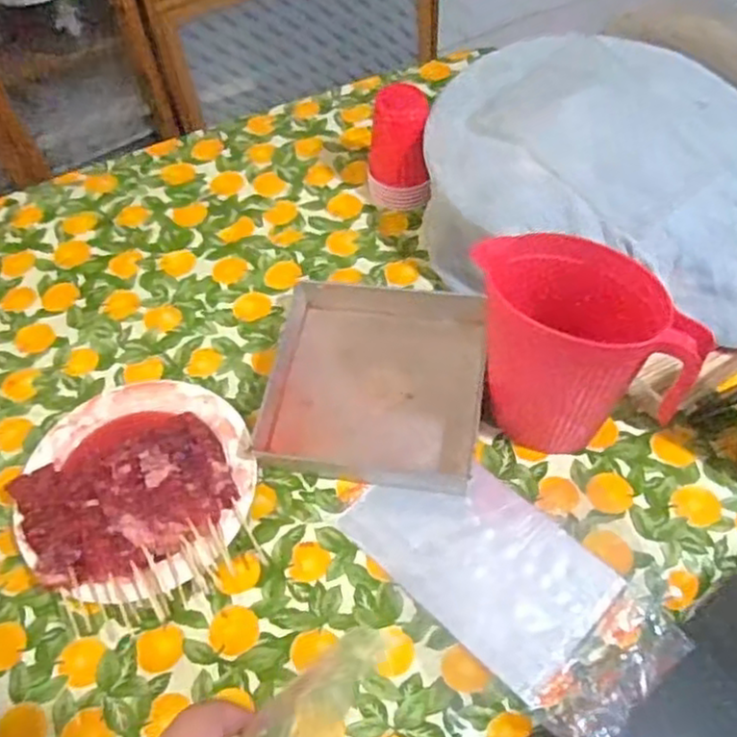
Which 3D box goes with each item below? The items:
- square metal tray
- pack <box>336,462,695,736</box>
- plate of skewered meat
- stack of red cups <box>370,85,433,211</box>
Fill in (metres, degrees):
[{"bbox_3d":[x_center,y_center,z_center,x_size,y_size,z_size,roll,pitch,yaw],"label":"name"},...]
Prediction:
[{"bbox_3d":[0.009,0.007,0.818,0.240,0.030,0.249,8,58,7],"label":"square metal tray"},{"bbox_3d":[0.137,0.203,0.699,0.155,0.015,0.316,-40,64,-21],"label":"pack"},{"bbox_3d":[-0.248,0.121,0.756,0.242,0.046,0.244,-1,57,2],"label":"plate of skewered meat"},{"bbox_3d":[0.040,-0.285,0.941,0.082,0.144,0.079,-1,57,2],"label":"stack of red cups"}]

